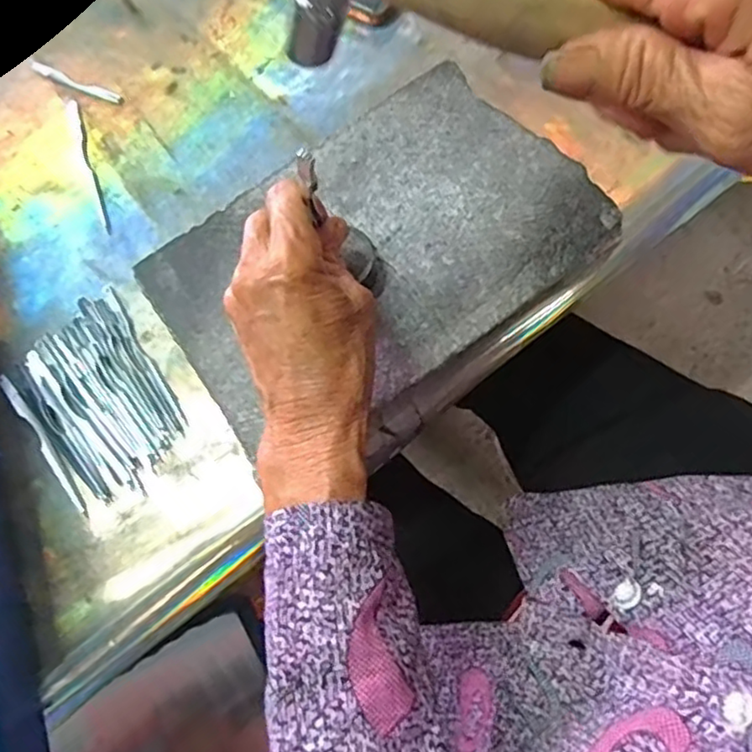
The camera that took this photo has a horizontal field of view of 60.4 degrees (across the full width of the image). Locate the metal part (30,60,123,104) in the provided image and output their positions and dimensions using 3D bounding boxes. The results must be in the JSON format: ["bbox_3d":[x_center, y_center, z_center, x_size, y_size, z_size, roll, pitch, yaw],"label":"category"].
[{"bbox_3d":[-0.219,-0.213,0.469,0.080,0.005,0.010,25,78,7],"label":"metal part"}]

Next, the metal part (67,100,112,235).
[{"bbox_3d":[-0.198,-0.145,0.445,0.008,0.004,0.107,-20,77,-4],"label":"metal part"}]

